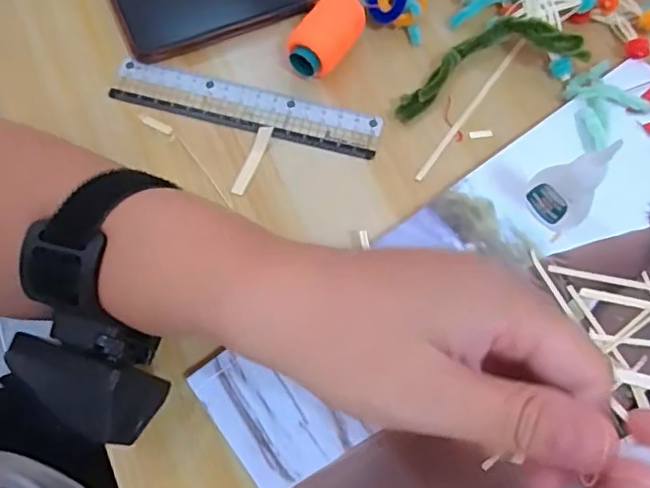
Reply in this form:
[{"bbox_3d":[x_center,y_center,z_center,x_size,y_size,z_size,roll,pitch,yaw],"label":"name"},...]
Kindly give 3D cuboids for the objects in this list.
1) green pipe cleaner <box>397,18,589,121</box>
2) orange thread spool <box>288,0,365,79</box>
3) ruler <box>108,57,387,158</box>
[{"bbox_3d":[0.095,-0.110,0.343,0.119,0.030,0.038,-17,70,-6],"label":"green pipe cleaner"},{"bbox_3d":[0.001,-0.122,0.349,0.027,0.023,0.055,34,73,12],"label":"orange thread spool"},{"bbox_3d":[-0.045,-0.080,0.345,0.157,0.004,0.027,14,73,3],"label":"ruler"}]

